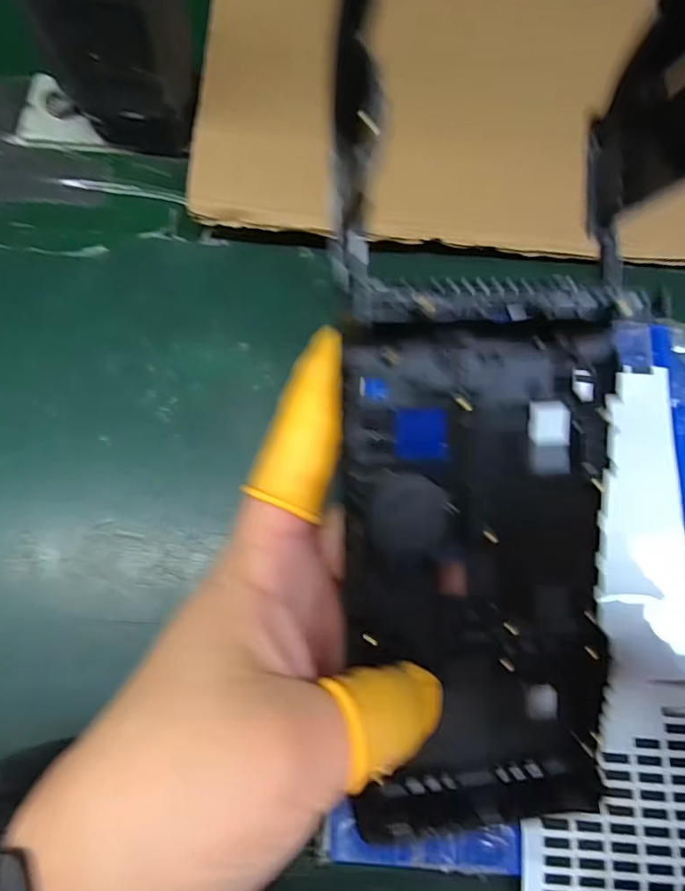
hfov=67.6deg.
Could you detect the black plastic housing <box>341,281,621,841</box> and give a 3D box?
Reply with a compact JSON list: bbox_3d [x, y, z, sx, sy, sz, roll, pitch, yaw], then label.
[{"bbox_3d":[0.041,0.037,0.137,0.078,0.021,0.152,-8,101,-4],"label":"black plastic housing"}]

